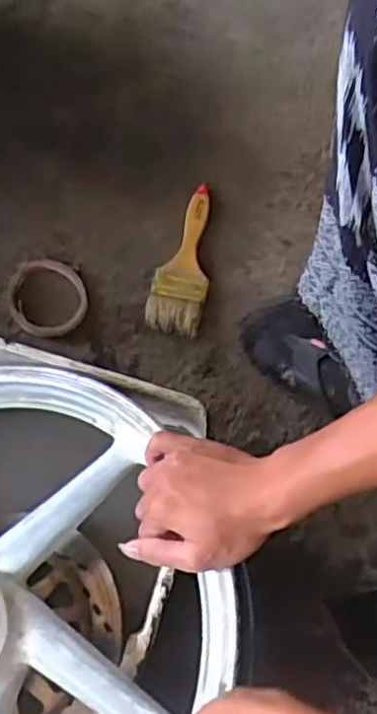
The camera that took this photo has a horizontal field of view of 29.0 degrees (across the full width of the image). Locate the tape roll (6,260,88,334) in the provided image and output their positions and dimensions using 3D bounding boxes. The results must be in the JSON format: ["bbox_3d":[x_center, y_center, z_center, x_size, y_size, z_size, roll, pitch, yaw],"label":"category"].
[{"bbox_3d":[-0.148,-0.066,0.776,0.082,0.022,0.084,2,66,-1],"label":"tape roll"}]

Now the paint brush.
[{"bbox_3d":[-0.001,-0.107,0.789,0.058,0.016,0.169,12,67,3],"label":"paint brush"}]

